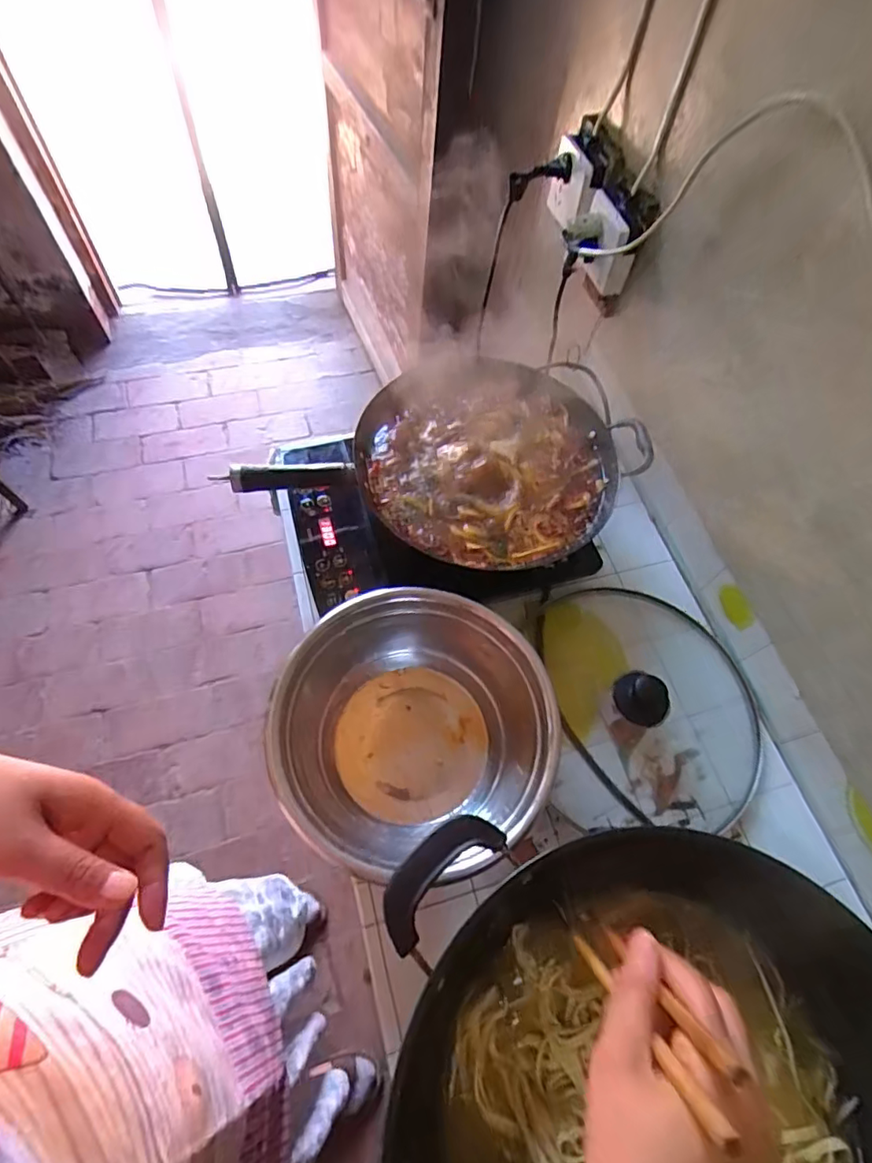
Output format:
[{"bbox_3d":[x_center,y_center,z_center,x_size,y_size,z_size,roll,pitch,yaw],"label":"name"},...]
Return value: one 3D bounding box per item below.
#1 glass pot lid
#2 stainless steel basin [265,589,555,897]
[{"bbox_3d":[0.254,0.131,0.650,0.248,0.068,0.280,-3,62,-5],"label":"glass pot lid"},{"bbox_3d":[-0.020,0.152,0.577,0.264,0.118,0.249,1,62,-3],"label":"stainless steel basin"}]

